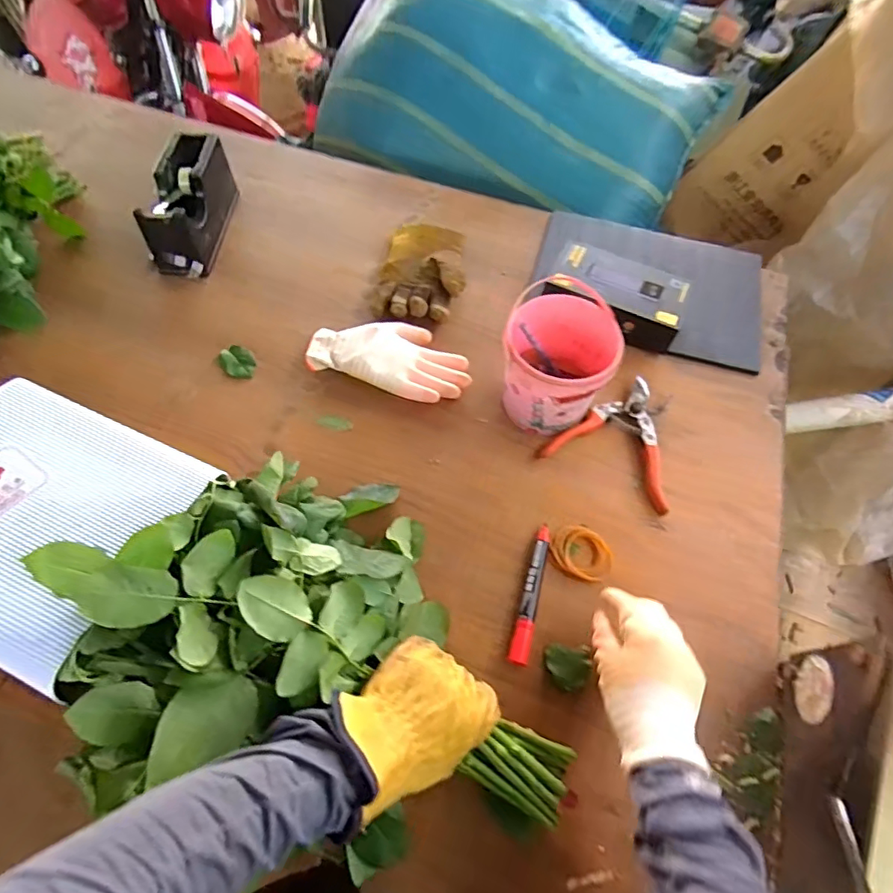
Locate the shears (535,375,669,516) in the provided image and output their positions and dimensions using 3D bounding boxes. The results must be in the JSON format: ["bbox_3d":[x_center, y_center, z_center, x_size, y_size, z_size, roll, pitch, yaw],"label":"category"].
[{"bbox_3d":[0.226,-0.021,0.685,0.164,0.016,0.173,27,62,12],"label":"shears"}]

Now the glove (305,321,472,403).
[{"bbox_3d":[-0.074,-0.121,0.718,0.210,0.032,0.103,17,60,7],"label":"glove"}]

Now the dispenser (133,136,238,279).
[{"bbox_3d":[-0.376,-0.356,0.800,0.088,0.105,0.195,0,60,-3],"label":"dispenser"}]

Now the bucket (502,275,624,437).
[{"bbox_3d":[0.130,-0.098,0.654,0.126,0.117,0.136,9,59,2],"label":"bucket"}]

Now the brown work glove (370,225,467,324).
[{"bbox_3d":[-0.036,-0.261,0.794,0.128,0.043,0.200,8,59,1],"label":"brown work glove"}]

